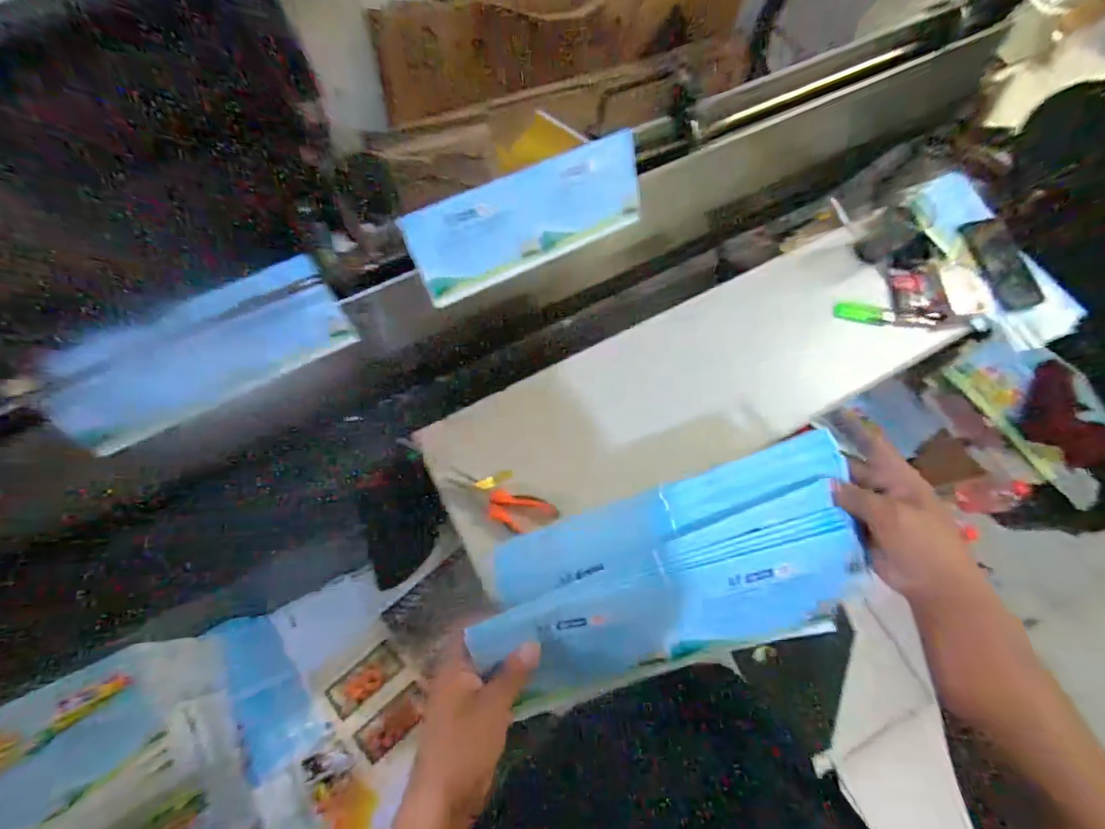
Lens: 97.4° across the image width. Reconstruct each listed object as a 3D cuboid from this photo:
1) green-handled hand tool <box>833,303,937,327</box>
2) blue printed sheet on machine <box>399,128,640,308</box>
[{"bbox_3d":[0.512,-0.149,0.749,0.155,0.010,0.024,9,72,1],"label":"green-handled hand tool"},{"bbox_3d":[-0.023,-0.245,0.607,0.293,0.113,0.007,-26,41,-9],"label":"blue printed sheet on machine"}]

